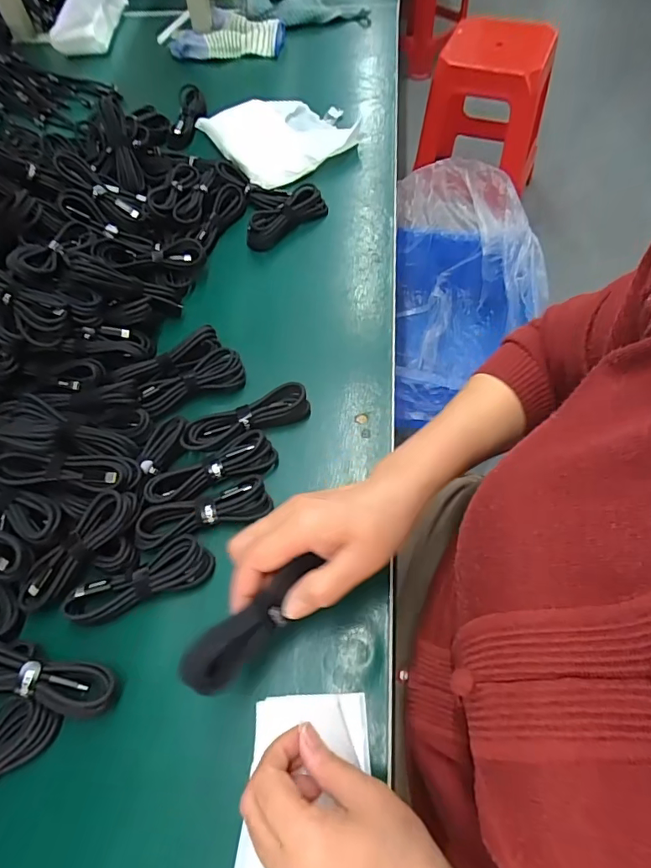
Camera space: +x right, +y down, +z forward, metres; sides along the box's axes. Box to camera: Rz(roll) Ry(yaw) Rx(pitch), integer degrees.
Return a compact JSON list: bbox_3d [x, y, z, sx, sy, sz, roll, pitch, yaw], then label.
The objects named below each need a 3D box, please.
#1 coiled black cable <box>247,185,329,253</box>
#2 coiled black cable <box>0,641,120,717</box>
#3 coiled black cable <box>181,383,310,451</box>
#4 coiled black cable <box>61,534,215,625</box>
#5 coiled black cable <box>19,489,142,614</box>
[{"bbox_3d":[-0.047,-0.259,0.560,0.037,0.034,0.112,38,70,21],"label":"coiled black cable"},{"bbox_3d":[-0.198,0.165,0.323,0.113,0.029,0.031,15,62,-2],"label":"coiled black cable"},{"bbox_3d":[-0.071,-0.014,0.429,0.114,0.019,0.029,-21,62,-8],"label":"coiled black cable"},{"bbox_3d":[-0.141,0.111,0.362,0.106,0.018,0.036,-21,62,-8],"label":"coiled black cable"},{"bbox_3d":[-0.190,0.087,0.363,0.032,0.015,0.109,40,84,22],"label":"coiled black cable"}]

